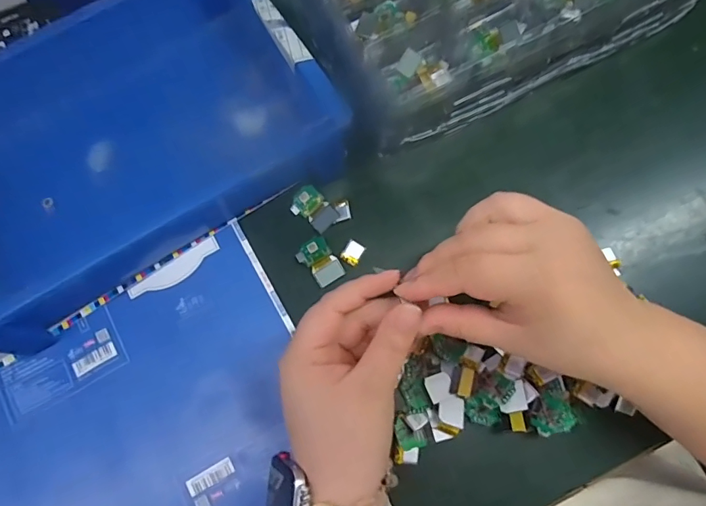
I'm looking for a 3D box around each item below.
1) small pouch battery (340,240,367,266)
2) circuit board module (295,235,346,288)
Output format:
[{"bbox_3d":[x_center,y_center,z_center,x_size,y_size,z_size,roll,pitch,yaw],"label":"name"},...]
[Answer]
[{"bbox_3d":[0.000,0.000,0.359,0.014,0.007,0.018,32,79,9],"label":"small pouch battery"},{"bbox_3d":[-0.025,0.006,0.358,0.025,0.004,0.037,-32,77,-6],"label":"circuit board module"}]

